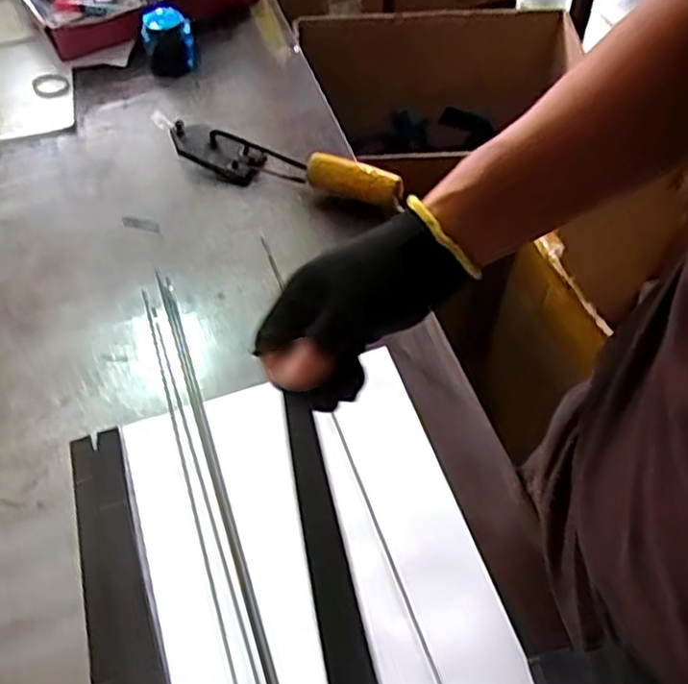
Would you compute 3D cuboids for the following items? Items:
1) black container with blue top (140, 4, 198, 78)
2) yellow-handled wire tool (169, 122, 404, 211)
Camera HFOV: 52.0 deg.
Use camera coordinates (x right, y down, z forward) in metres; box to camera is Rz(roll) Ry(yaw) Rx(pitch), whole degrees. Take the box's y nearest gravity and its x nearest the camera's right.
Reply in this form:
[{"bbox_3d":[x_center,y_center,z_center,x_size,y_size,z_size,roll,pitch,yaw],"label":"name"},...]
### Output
[{"bbox_3d":[-0.227,-0.396,0.913,0.065,0.054,0.078,-15,56,-10],"label":"black container with blue top"},{"bbox_3d":[-0.071,-0.192,0.768,0.273,0.044,0.055,21,57,14],"label":"yellow-handled wire tool"}]

